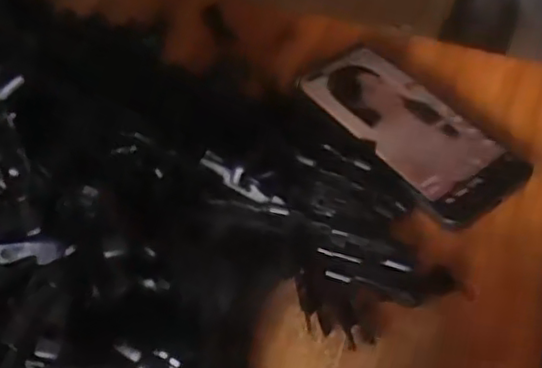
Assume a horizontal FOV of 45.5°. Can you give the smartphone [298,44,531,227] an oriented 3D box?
[{"bbox_3d":[0.093,-0.042,0.441,0.073,0.009,0.162,-27,54,-21],"label":"smartphone"}]

